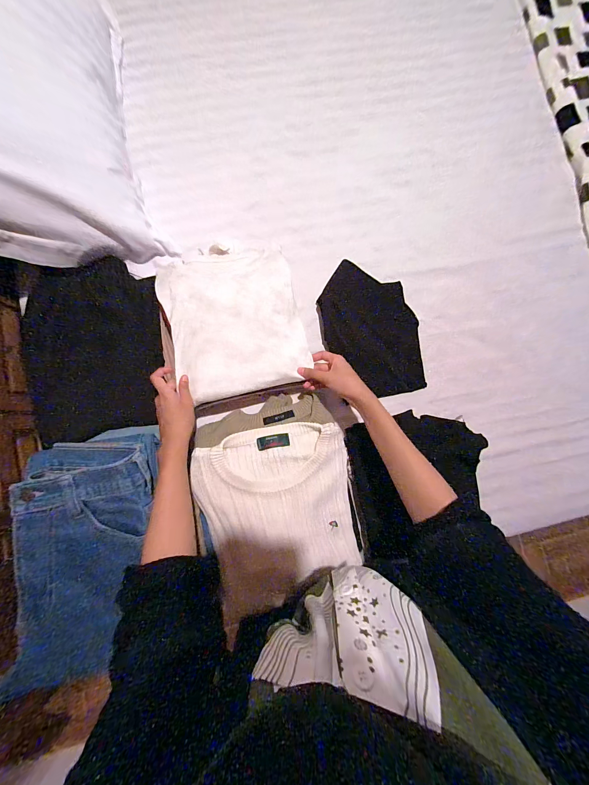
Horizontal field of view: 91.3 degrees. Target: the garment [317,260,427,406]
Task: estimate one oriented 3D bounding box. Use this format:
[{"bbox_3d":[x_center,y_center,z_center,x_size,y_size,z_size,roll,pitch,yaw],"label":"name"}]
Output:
[{"bbox_3d":[0.149,-0.122,0.561,0.184,0.021,0.258,-10,85,-3],"label":"garment"}]

